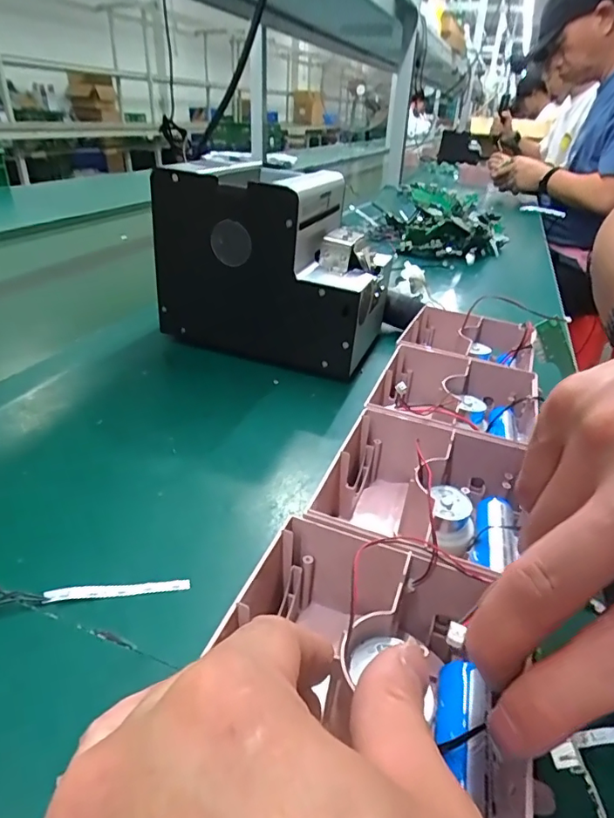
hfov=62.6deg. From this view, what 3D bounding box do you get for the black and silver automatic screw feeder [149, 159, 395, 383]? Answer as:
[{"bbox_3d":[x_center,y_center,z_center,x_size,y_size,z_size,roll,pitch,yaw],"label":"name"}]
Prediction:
[{"bbox_3d":[-0.024,-0.127,0.451,0.190,0.149,0.121,11,32,10],"label":"black and silver automatic screw feeder"}]

